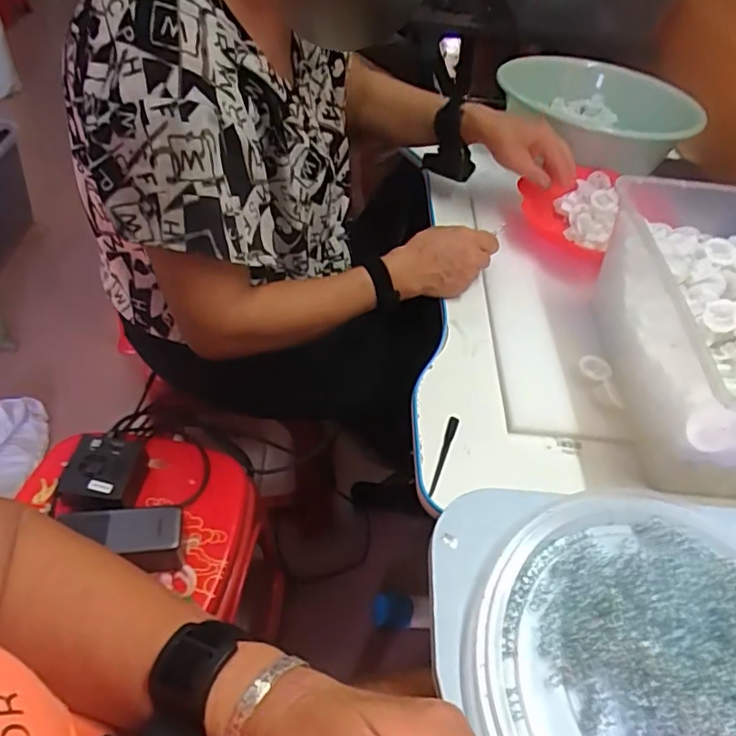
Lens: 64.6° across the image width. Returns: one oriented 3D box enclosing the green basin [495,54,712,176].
[{"bbox_3d":[0.349,-0.383,0.899,0.276,0.087,0.290,3,50,-3],"label":"green basin"}]

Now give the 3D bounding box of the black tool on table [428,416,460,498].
[{"bbox_3d":[0.068,0.078,0.519,0.009,0.008,0.089,16,51,9],"label":"black tool on table"}]

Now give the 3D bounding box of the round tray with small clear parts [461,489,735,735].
[{"bbox_3d":[0.188,0.181,0.341,0.232,0.021,0.233,3,50,-3],"label":"round tray with small clear parts"}]

